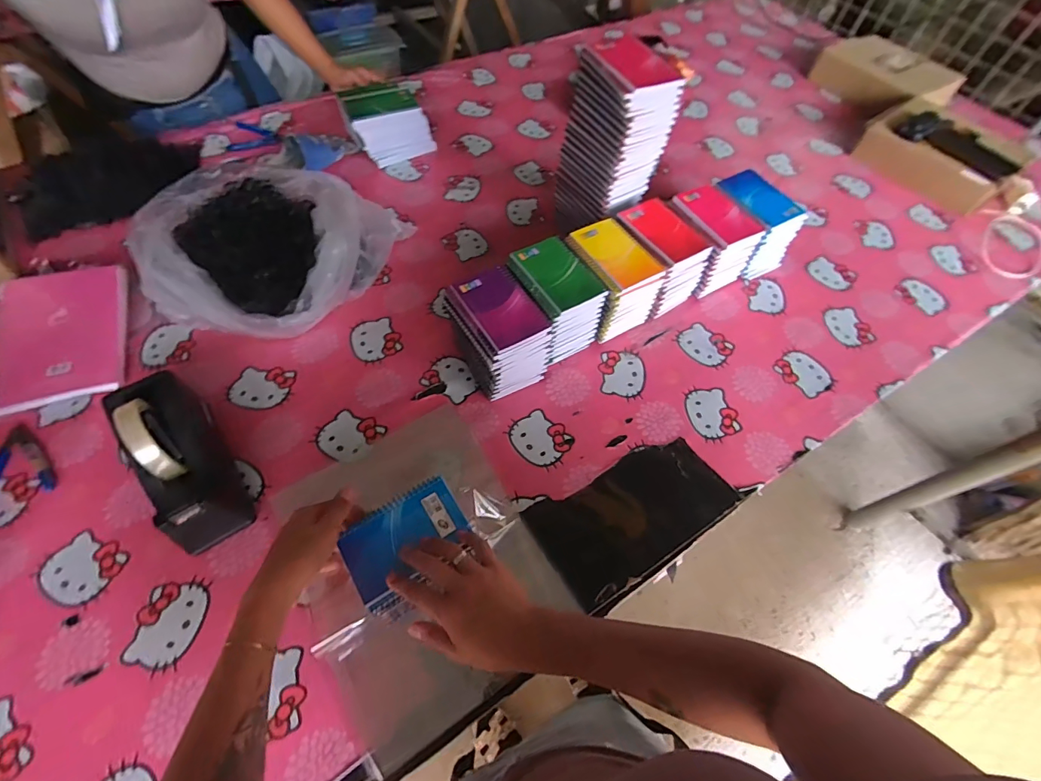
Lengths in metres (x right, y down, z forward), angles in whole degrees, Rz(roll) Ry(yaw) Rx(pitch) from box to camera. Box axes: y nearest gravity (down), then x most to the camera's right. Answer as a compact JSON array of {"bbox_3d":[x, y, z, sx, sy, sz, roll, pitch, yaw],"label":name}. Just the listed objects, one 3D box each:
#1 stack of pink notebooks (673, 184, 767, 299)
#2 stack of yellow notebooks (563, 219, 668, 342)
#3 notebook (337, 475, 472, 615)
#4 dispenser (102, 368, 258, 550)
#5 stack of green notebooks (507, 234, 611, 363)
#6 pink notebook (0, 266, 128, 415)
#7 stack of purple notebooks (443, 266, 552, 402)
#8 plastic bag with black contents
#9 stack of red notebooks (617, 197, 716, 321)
[{"bbox_3d":[0.318,-0.254,0.770,0.109,0.125,0.129,-23,62,-16],"label":"stack of pink notebooks"},{"bbox_3d":[0.137,-0.174,0.714,0.104,0.118,0.137,-25,63,-18],"label":"stack of yellow notebooks"},{"bbox_3d":[-0.126,0.164,0.503,0.134,0.013,0.090,-35,66,-22],"label":"notebook"},{"bbox_3d":[-0.398,0.077,0.531,0.074,0.125,0.214,-31,64,-20],"label":"dispenser"},{"bbox_3d":[0.050,-0.131,0.683,0.099,0.118,0.134,-27,63,-18],"label":"stack of green notebooks"},{"bbox_3d":[-0.673,-0.077,0.653,0.180,0.016,0.217,-14,67,-10],"label":"pink notebook"},{"bbox_3d":[-0.031,-0.081,0.645,0.106,0.120,0.138,-27,63,-18],"label":"stack of purple notebooks"},{"bbox_3d":[-0.410,-0.234,0.719,0.345,0.113,0.297,19,59,9],"label":"plastic bag with black contents"},{"bbox_3d":[0.221,-0.220,0.748,0.103,0.121,0.141,-27,63,-18],"label":"stack of red notebooks"}]

